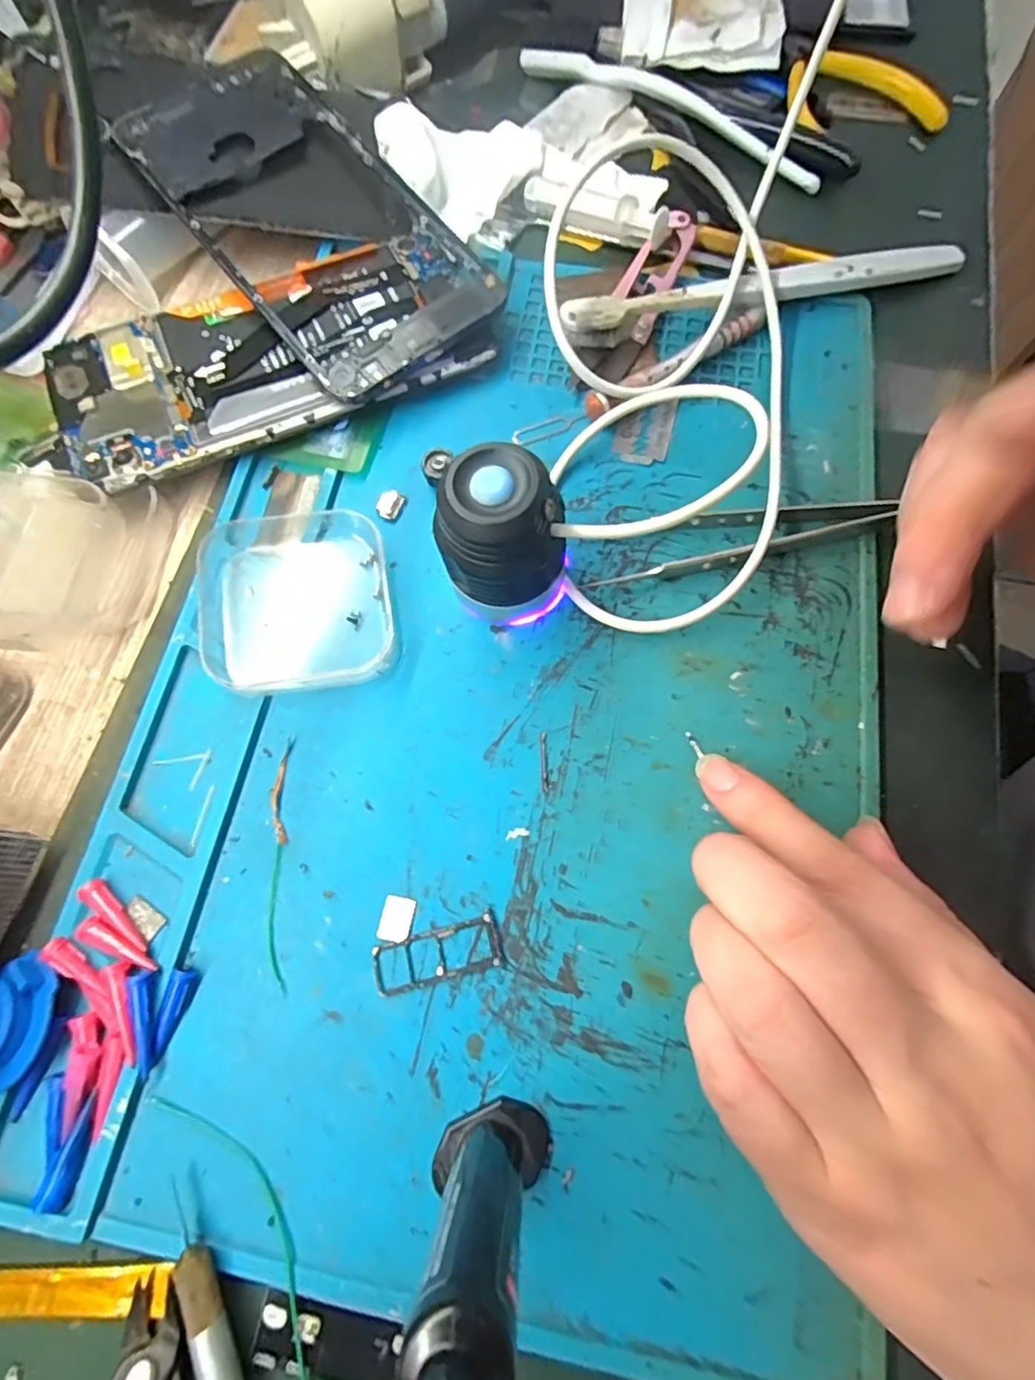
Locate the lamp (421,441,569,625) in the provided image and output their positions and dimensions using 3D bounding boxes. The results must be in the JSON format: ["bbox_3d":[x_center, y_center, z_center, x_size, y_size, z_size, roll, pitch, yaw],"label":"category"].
[{"bbox_3d":[-0.005,-0.048,0.190,0.040,0.057,0.033,-6,73,-3],"label":"lamp"}]

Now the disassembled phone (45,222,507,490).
[{"bbox_3d":[-0.096,-0.138,0.236,0.173,0.019,0.078,-24,75,-8],"label":"disassembled phone"}]

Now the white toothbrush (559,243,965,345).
[{"bbox_3d":[0.105,-0.169,0.247,0.182,0.018,0.016,-15,74,-5],"label":"white toothbrush"}]

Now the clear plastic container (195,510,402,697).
[{"bbox_3d":[-0.080,-0.033,0.208,0.067,0.013,0.069,-9,73,-4],"label":"clear plastic container"}]

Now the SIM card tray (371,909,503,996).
[{"bbox_3d":[-0.024,0.080,0.176,0.039,0.004,0.015,-15,74,-5],"label":"SIM card tray"}]

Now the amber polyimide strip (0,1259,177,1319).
[{"bbox_3d":[-0.129,0.158,0.153,0.074,0.005,0.011,0,53,0],"label":"amber polyimide strip"}]

